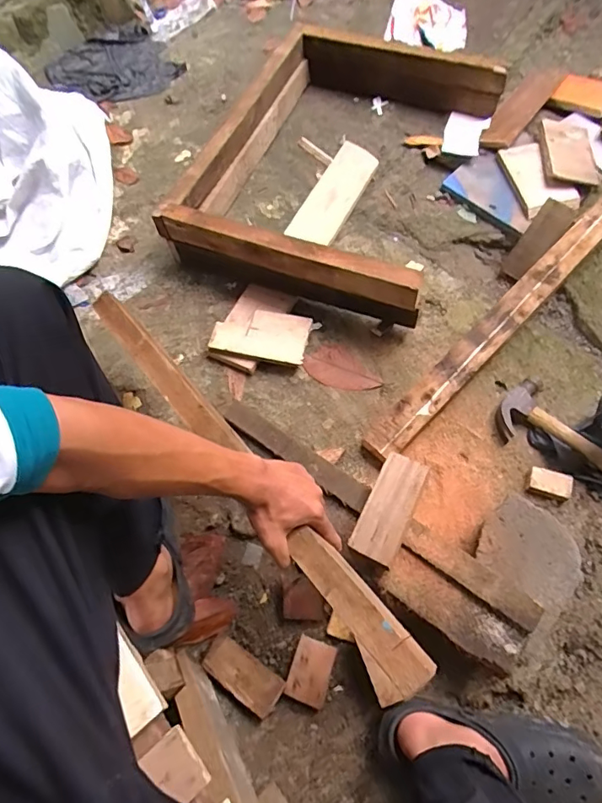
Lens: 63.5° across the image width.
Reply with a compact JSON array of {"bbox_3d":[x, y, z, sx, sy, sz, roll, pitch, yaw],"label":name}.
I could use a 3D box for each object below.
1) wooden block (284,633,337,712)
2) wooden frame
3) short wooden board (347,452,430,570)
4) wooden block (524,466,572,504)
[{"bbox_3d":[0.014,0.384,0.692,0.056,0.010,0.079,18,66,10],"label":"wooden block"},{"bbox_3d":[0.097,-0.533,1.044,0.523,0.156,0.727,20,67,11],"label":"wooden frame"},{"bbox_3d":[0.119,0.141,0.651,0.060,0.017,0.144,23,69,14],"label":"short wooden board"},{"bbox_3d":[0.394,0.132,0.775,0.067,0.029,0.040,17,66,10],"label":"wooden block"}]

